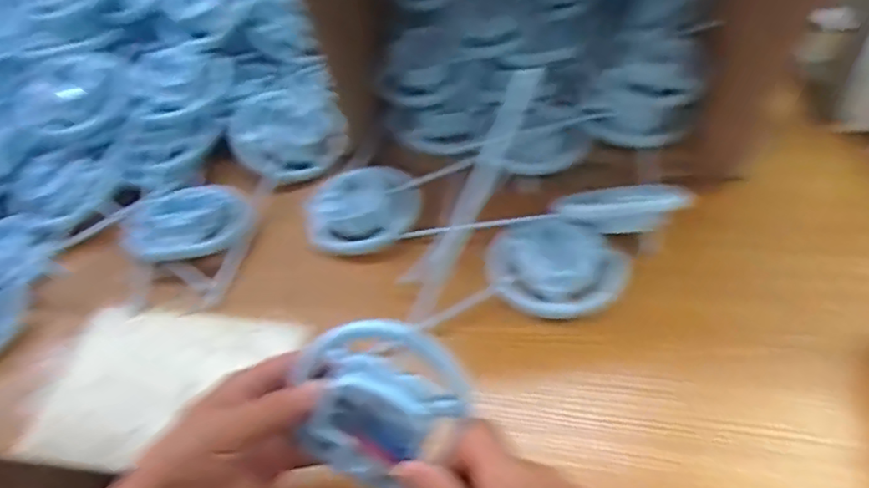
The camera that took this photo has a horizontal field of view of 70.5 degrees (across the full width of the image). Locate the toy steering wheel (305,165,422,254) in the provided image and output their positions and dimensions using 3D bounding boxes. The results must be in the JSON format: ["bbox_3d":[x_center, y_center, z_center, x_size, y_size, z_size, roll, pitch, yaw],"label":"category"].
[{"bbox_3d":[-0.069,-0.033,0.602,0.108,0.044,0.103,-3,49,4],"label":"toy steering wheel"}]

